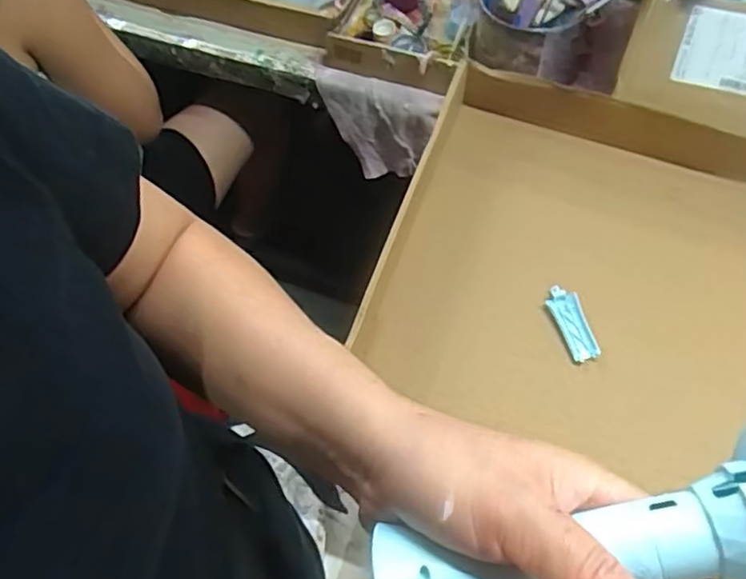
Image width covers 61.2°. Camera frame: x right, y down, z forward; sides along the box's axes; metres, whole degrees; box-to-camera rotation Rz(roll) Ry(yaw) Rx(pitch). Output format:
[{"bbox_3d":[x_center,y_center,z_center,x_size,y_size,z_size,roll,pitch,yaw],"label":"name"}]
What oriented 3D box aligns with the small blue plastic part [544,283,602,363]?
[{"bbox_3d":[0.174,0.029,0.552,0.024,0.012,0.068,-15,62,-4],"label":"small blue plastic part"}]

